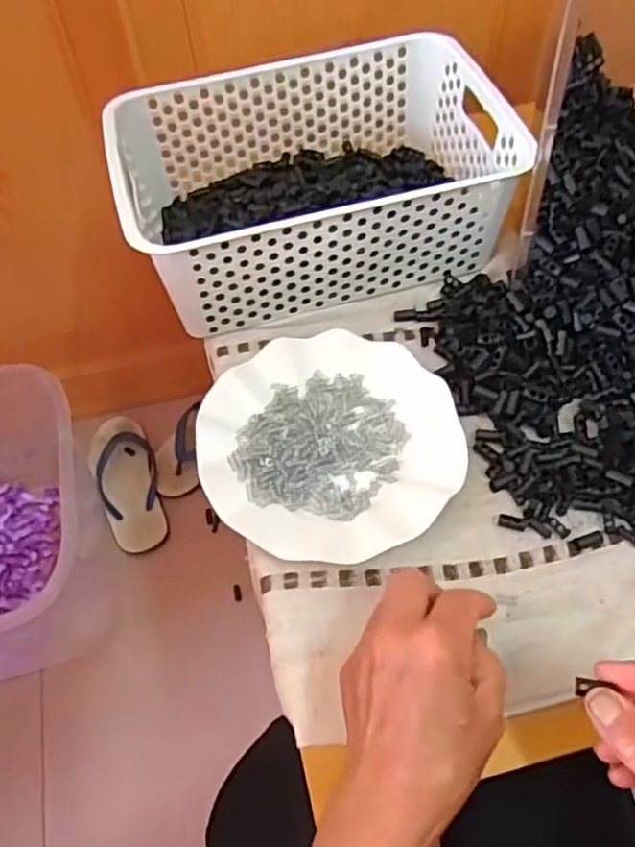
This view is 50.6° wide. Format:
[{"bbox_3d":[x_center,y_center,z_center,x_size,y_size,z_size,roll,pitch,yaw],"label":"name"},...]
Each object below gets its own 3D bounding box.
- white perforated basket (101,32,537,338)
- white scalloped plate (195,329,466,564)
[{"bbox_3d":[-0.005,-0.205,0.566,0.299,0.101,0.196,-15,58,-7],"label":"white perforated basket"},{"bbox_3d":[0.008,0.013,0.485,0.178,0.022,0.177,-1,58,1],"label":"white scalloped plate"}]

